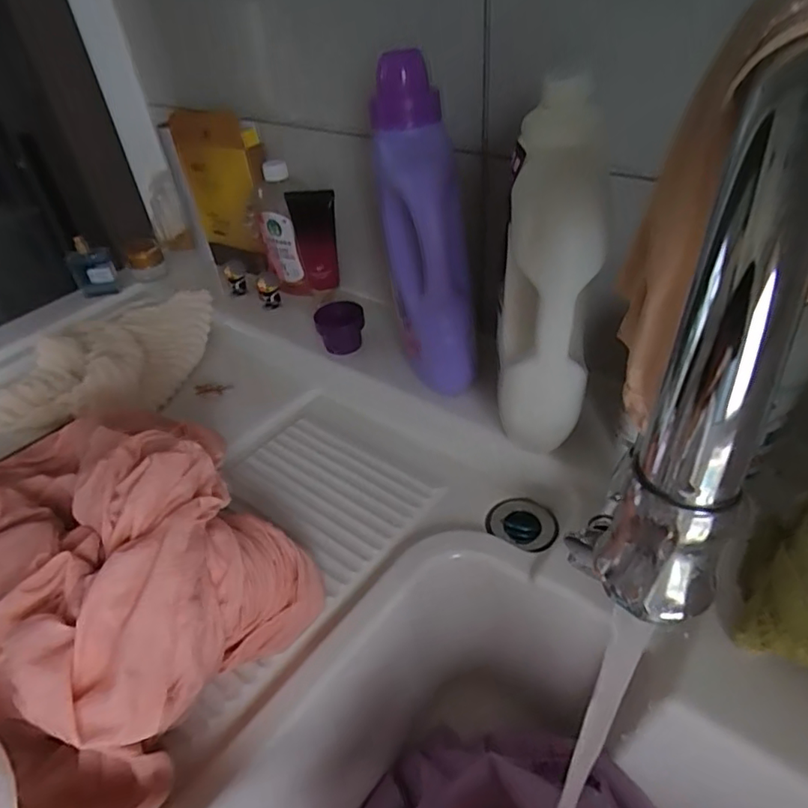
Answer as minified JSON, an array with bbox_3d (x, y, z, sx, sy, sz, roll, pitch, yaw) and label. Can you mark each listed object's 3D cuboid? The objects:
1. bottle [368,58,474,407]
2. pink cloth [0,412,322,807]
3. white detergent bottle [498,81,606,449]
[{"bbox_3d":[0.018,-0.143,0.529,0.080,0.290,0.075,-10,41,-4],"label":"bottle"},{"bbox_3d":[-0.220,0.131,0.406,0.242,0.173,0.191,14,44,22],"label":"pink cloth"},{"bbox_3d":[0.105,-0.081,0.435,0.066,0.262,0.085,-1,41,5],"label":"white detergent bottle"}]

